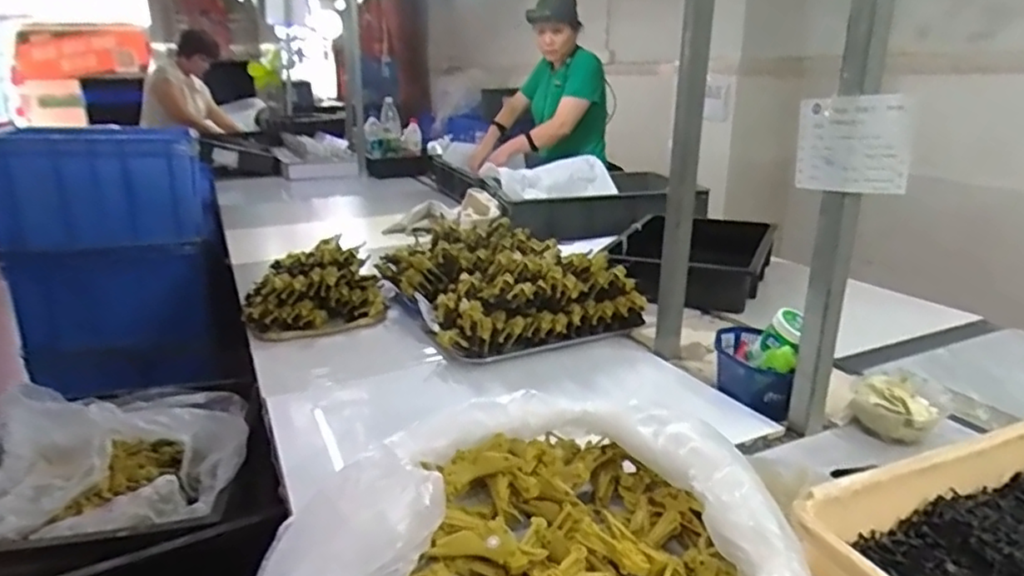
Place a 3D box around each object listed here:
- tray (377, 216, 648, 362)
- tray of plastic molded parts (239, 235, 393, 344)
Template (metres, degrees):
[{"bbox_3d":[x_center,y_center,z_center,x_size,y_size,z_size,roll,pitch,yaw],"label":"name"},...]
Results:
[{"bbox_3d":[-0.016,-0.011,1.238,0.362,0.143,0.422,-9,20,-24],"label":"tray"},{"bbox_3d":[-0.373,0.012,1.232,0.249,0.152,0.165,-9,20,-24],"label":"tray of plastic molded parts"}]

